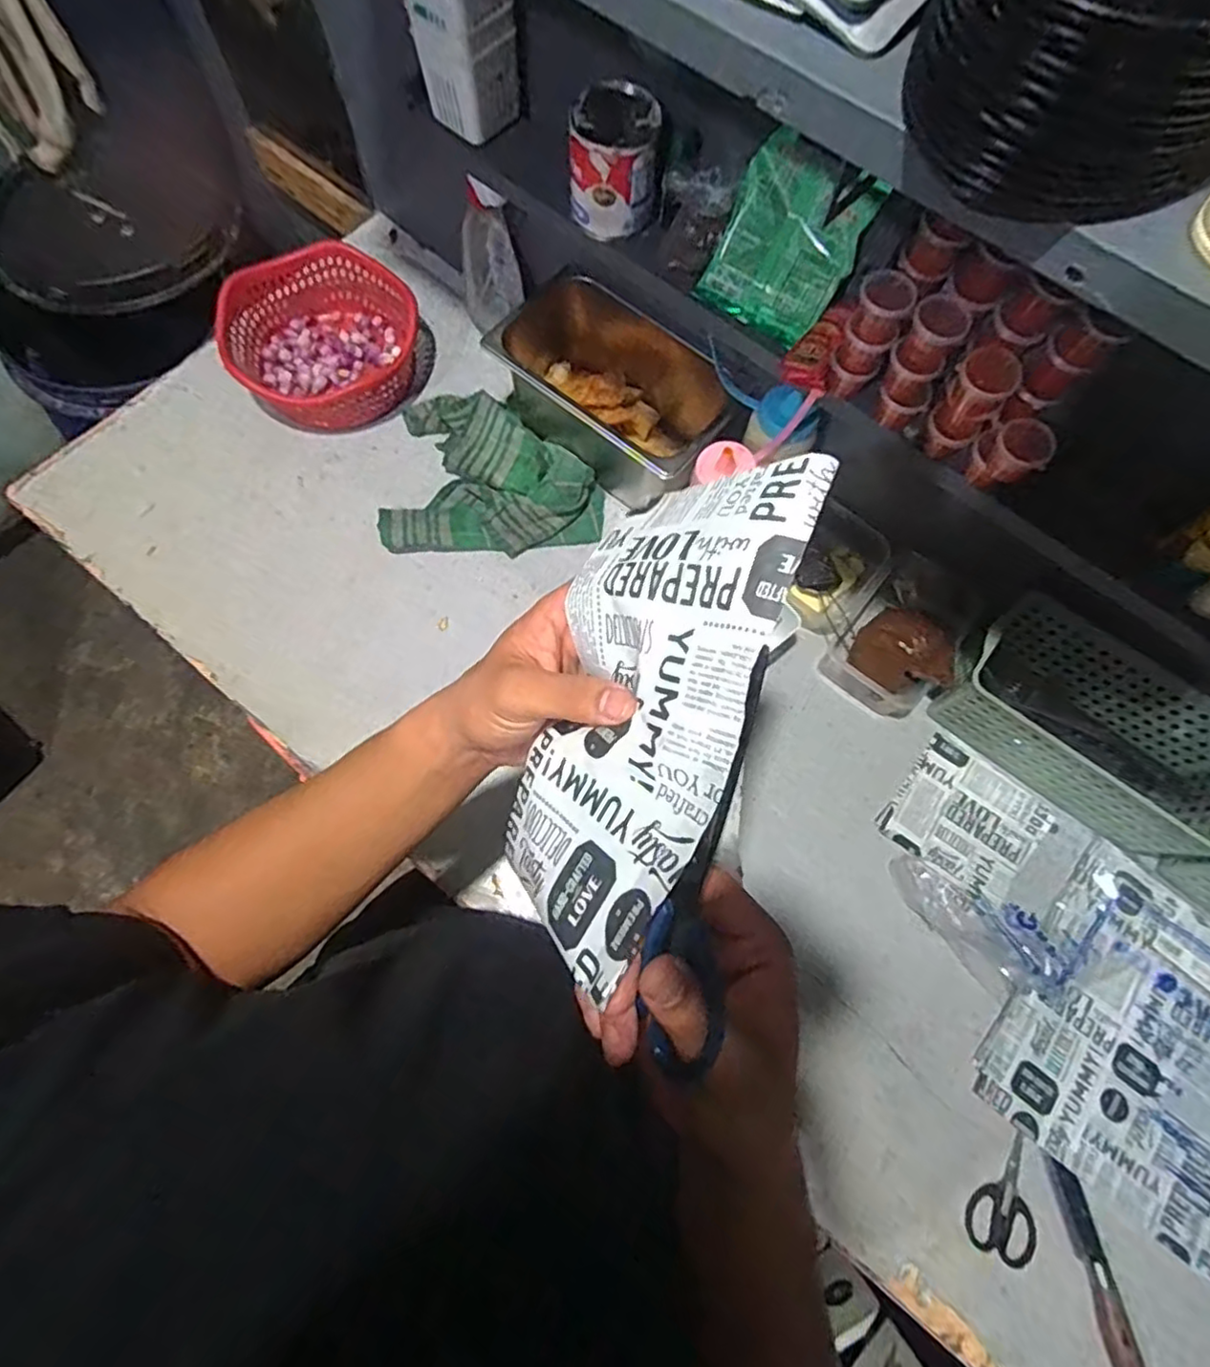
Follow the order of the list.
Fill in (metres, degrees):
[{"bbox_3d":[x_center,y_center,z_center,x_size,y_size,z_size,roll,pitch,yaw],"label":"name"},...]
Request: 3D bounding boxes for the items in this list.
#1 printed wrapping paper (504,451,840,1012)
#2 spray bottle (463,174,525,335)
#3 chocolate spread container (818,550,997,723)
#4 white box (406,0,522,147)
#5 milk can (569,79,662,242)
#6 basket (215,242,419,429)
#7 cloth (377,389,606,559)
[{"bbox_3d":[0.014,0.007,0.298,0.020,0.126,0.222,17,96,-39],"label":"printed wrapping paper"},{"bbox_3d":[-0.143,-0.529,0.792,0.071,0.194,0.070,-9,74,-3],"label":"spray bottle"},{"bbox_3d":[0.332,-0.051,0.714,0.112,0.067,0.157,37,77,9],"label":"chocolate spread container"},{"bbox_3d":[-0.123,-0.569,0.567,0.069,0.128,0.076,38,75,9],"label":"white box"},{"bbox_3d":[0.009,-0.452,0.561,0.075,0.086,0.081,1,73,-2],"label":"milk can"},{"bbox_3d":[-0.350,-0.433,0.811,0.222,0.068,0.222,-26,76,-8],"label":"basket"},{"bbox_3d":[-0.129,-0.253,0.777,0.247,0.037,0.198,0,74,-1],"label":"cloth"}]

